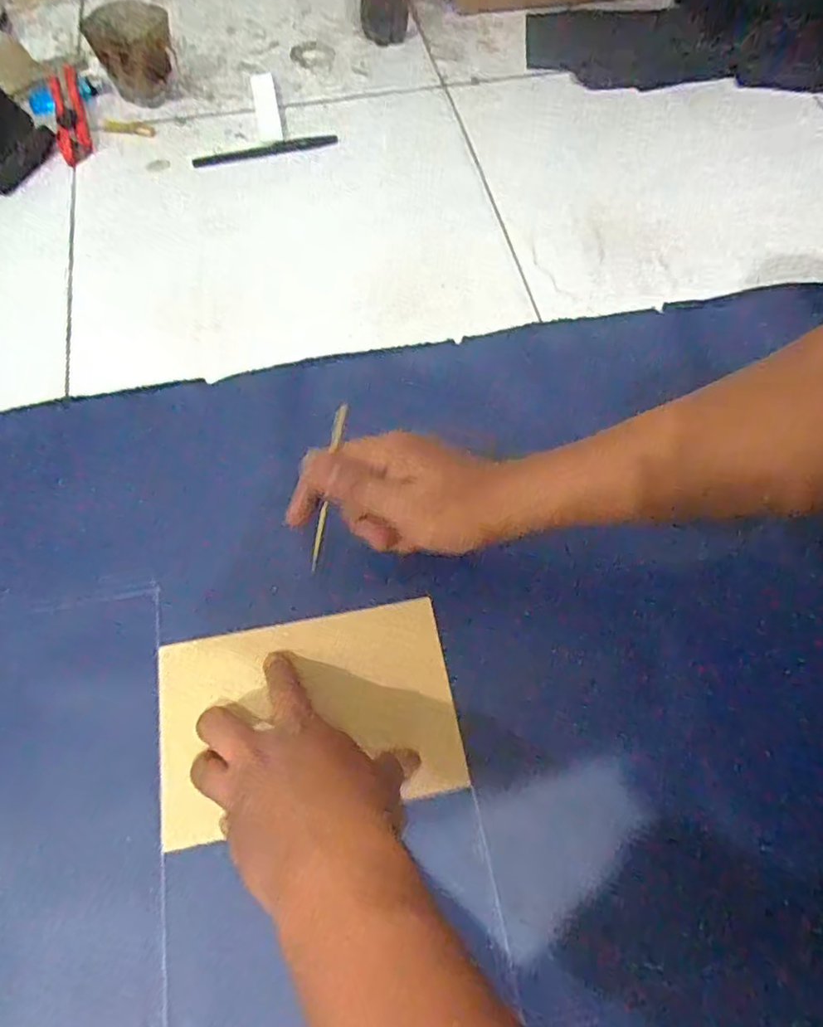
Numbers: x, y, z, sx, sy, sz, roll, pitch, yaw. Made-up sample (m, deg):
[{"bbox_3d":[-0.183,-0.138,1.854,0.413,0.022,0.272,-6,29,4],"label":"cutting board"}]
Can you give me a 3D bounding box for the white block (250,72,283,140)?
[{"bbox_3d":[-0.154,-0.434,0.650,0.024,0.009,0.122,-10,64,-5],"label":"white block"}]

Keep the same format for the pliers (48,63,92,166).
[{"bbox_3d":[-0.352,-0.414,0.629,0.029,0.019,0.138,-17,65,-8],"label":"pliers"}]

